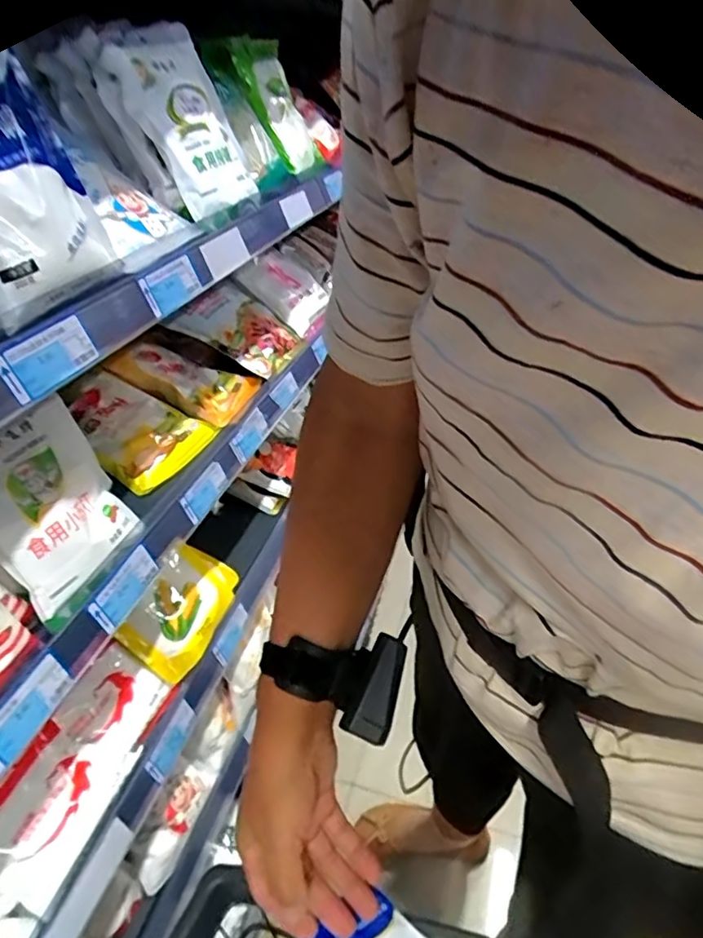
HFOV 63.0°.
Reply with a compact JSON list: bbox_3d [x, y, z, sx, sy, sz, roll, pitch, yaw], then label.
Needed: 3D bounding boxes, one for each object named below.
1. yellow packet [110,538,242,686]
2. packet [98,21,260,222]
[{"bbox_3d":[-0.212,0.171,0.723,0.104,0.026,0.181,37,32,-14],"label":"yellow packet"},{"bbox_3d":[-0.163,-0.358,0.594,0.021,0.164,0.142,-7,36,32],"label":"packet"}]

